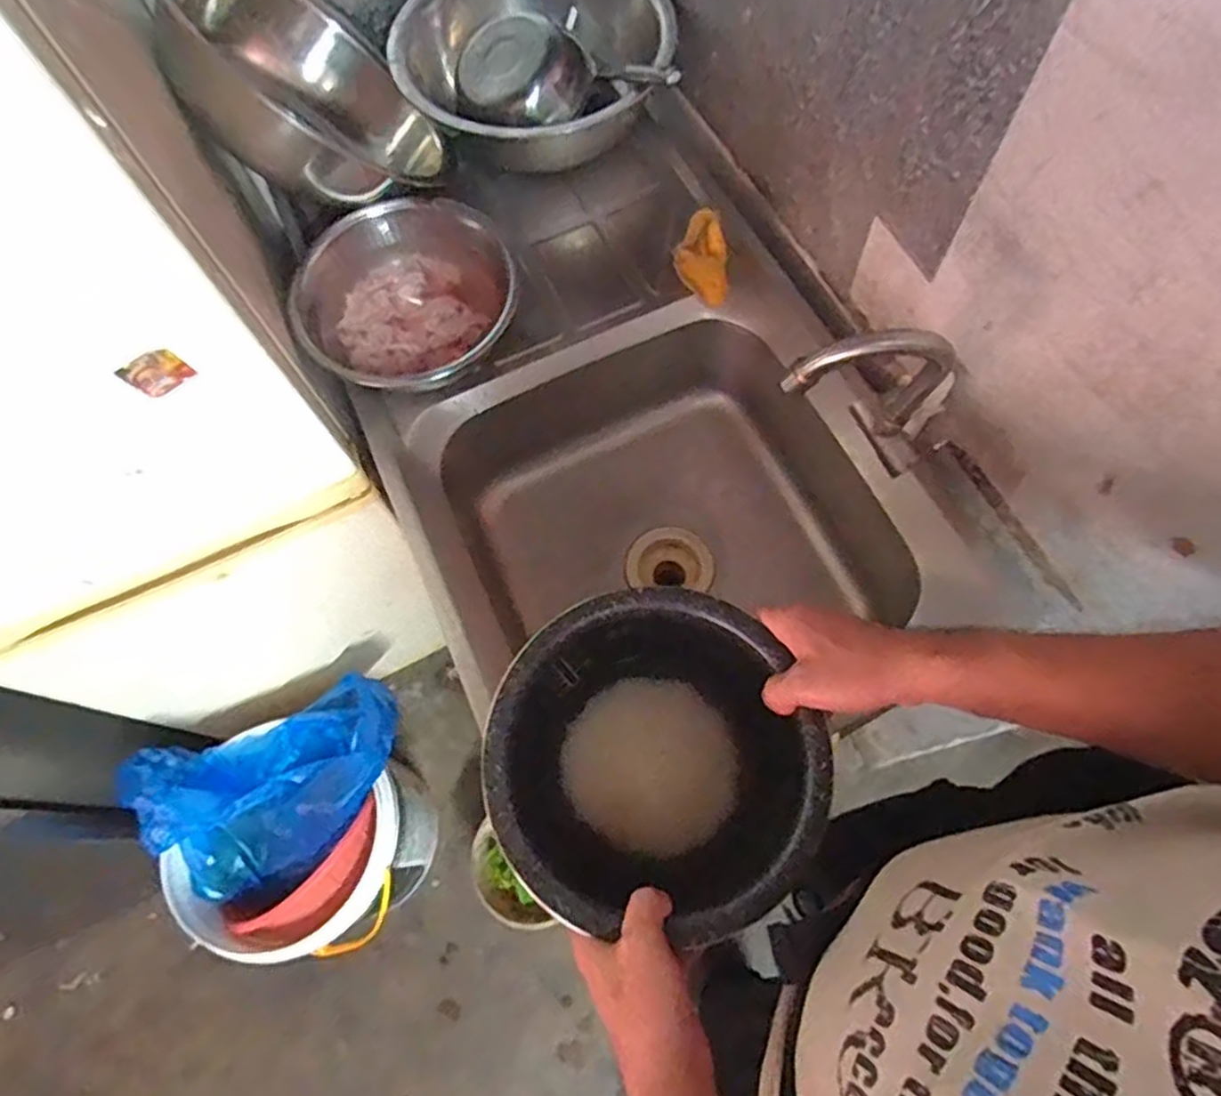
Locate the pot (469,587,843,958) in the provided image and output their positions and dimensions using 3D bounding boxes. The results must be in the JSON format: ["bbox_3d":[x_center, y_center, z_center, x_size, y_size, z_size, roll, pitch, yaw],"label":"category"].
[{"bbox_3d":[0.028,0.159,0.534,0.216,0.130,0.226,-1,68,2],"label":"pot"}]

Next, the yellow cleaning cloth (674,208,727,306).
[{"bbox_3d":[0.104,-0.334,0.820,0.060,0.044,0.101,-5,68,0],"label":"yellow cleaning cloth"}]

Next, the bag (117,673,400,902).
[{"bbox_3d":[-0.470,0.342,1.027,0.362,0.151,0.244,-22,69,-7],"label":"bag"}]

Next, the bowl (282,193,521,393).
[{"bbox_3d":[-0.219,-0.276,0.770,0.223,0.091,0.203,-1,68,2],"label":"bowl"}]

